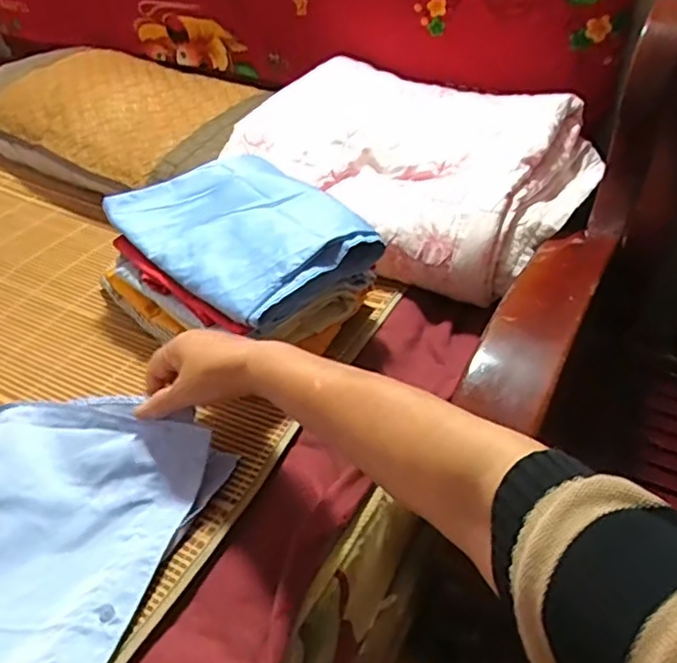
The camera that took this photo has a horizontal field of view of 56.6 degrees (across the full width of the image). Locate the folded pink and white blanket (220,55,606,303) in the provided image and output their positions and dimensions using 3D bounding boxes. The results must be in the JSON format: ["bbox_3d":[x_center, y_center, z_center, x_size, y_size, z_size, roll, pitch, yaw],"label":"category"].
[{"bbox_3d":[0.097,-0.227,0.836,0.433,0.118,0.312,25,48,27],"label":"folded pink and white blanket"}]

